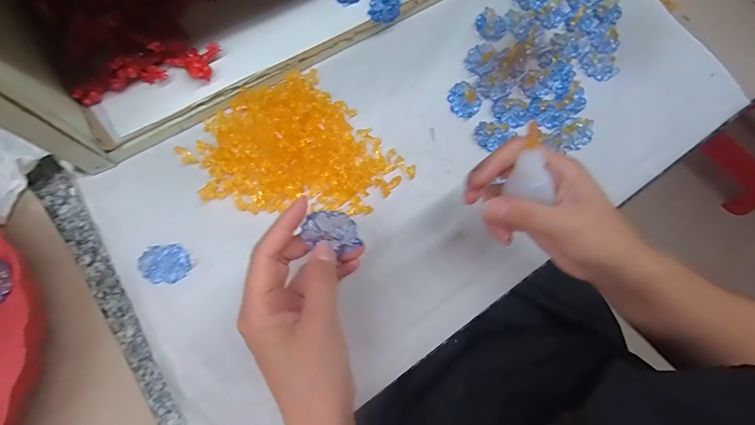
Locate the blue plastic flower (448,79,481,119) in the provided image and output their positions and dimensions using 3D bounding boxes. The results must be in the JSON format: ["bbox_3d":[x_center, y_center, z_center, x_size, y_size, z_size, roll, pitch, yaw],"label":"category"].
[{"bbox_3d":[0.085,-0.111,0.335,0.029,0.007,0.036,-27,75,-9],"label":"blue plastic flower"}]

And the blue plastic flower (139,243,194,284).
[{"bbox_3d":[-0.169,0.041,0.277,0.035,0.010,0.030,-2,72,-2],"label":"blue plastic flower"}]

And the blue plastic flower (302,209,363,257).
[{"bbox_3d":[-0.029,0.012,0.223,0.034,0.012,0.029,-4,114,-4],"label":"blue plastic flower"}]

